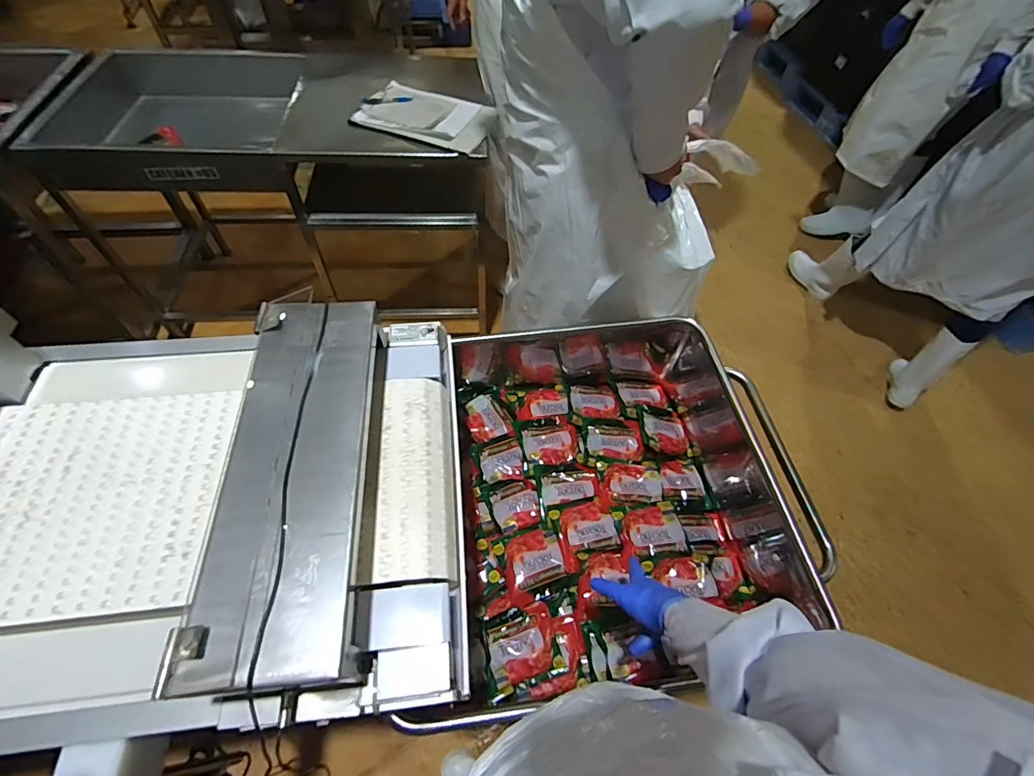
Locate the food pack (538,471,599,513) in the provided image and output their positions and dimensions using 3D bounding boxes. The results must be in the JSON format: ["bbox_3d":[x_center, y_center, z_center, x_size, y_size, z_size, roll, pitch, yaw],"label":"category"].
[{"bbox_3d":[0.108,0.212,0.998,0.130,0.013,0.081,-11,58,-11],"label":"food pack"}]

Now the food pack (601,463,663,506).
[{"bbox_3d":[0.247,0.202,0.998,0.124,0.022,0.083,-2,57,-5],"label":"food pack"}]

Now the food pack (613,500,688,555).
[{"bbox_3d":[0.274,0.287,0.948,0.124,0.012,0.101,-9,58,-9],"label":"food pack"}]

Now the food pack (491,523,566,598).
[{"bbox_3d":[0.027,0.333,0.925,0.120,0.018,0.110,-15,59,-13],"label":"food pack"}]

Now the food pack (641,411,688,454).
[{"bbox_3d":[0.345,0.104,1.086,0.100,0.024,0.105,-2,57,-5],"label":"food pack"}]

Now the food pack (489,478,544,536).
[{"bbox_3d":[-0.001,0.246,0.979,0.098,0.018,0.095,-14,59,-12],"label":"food pack"}]

